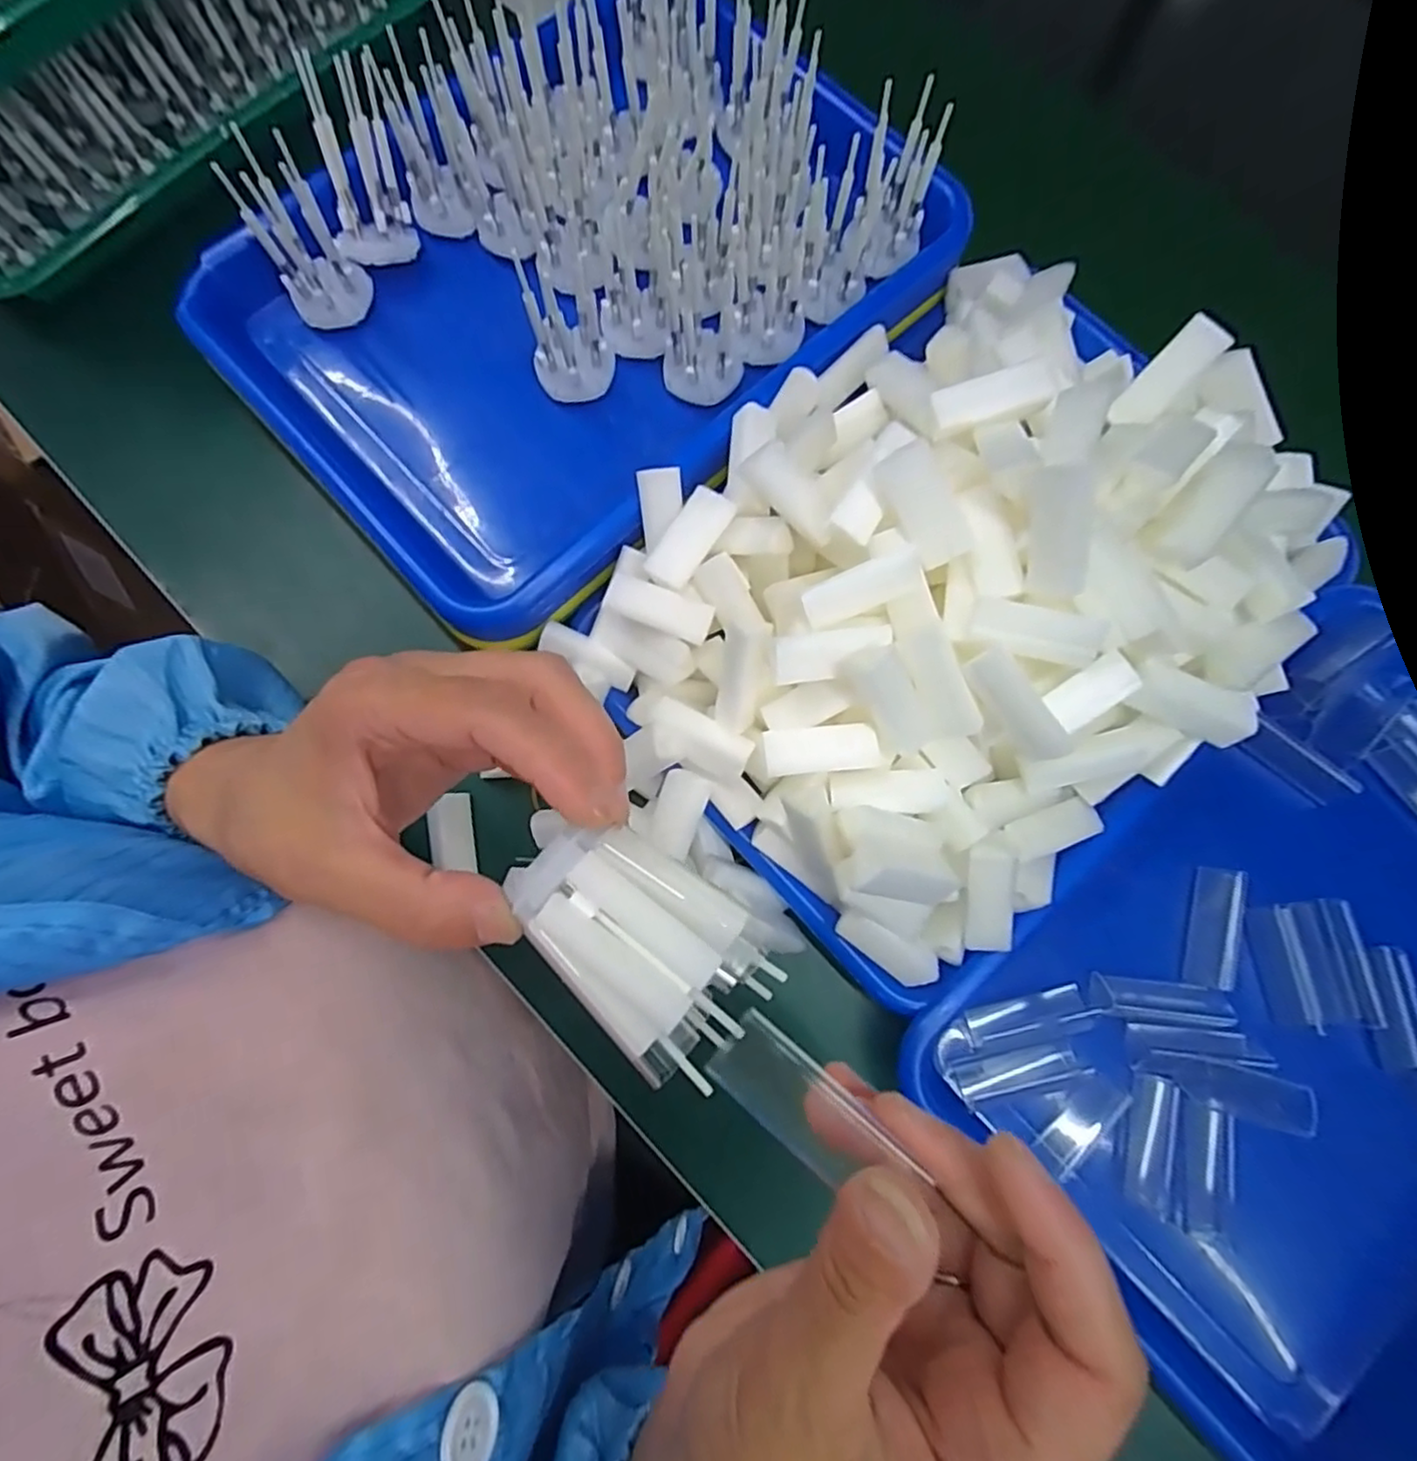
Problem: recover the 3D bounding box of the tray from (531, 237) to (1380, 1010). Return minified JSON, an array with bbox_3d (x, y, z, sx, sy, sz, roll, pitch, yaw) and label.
[{"bbox_3d":[0.107,-0.058,0.295,0.236,0.099,0.299,44,80,8],"label":"tray"}]

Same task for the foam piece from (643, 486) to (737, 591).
[{"bbox_3d":[-0.008,-0.082,0.289,0.020,0.007,0.045,33,79,6],"label":"foam piece"}]

